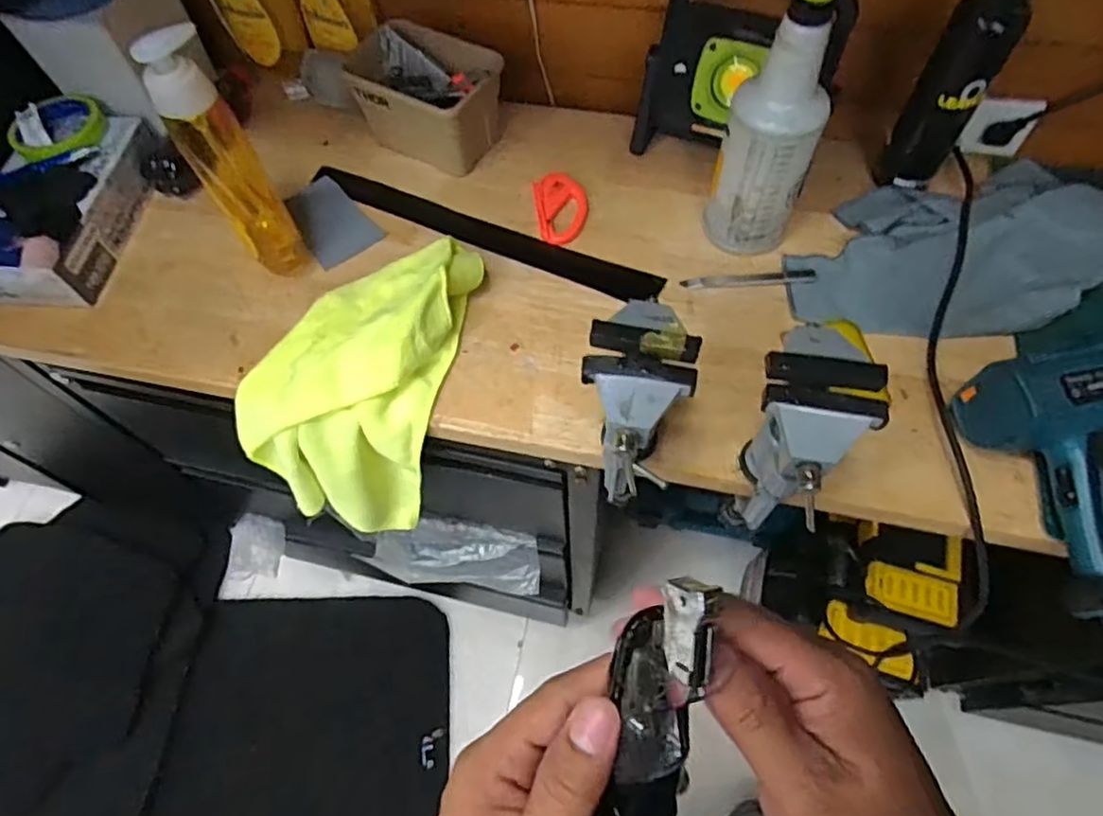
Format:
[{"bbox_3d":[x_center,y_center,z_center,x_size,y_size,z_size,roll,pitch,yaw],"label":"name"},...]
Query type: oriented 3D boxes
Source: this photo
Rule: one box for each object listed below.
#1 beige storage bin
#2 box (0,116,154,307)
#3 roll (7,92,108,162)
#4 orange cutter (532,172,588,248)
[{"bbox_3d":[-0.143,-0.349,0.723,0.158,0.096,0.097,22,65,14],"label":"beige storage bin"},{"bbox_3d":[-0.522,-0.214,0.687,0.120,0.075,0.220,6,62,6],"label":"box"},{"bbox_3d":[-0.535,-0.306,0.691,0.097,0.027,0.082,-37,66,-16],"label":"roll"},{"bbox_3d":[0.013,-0.222,0.709,0.058,0.016,0.091,-9,62,-2],"label":"orange cutter"}]

